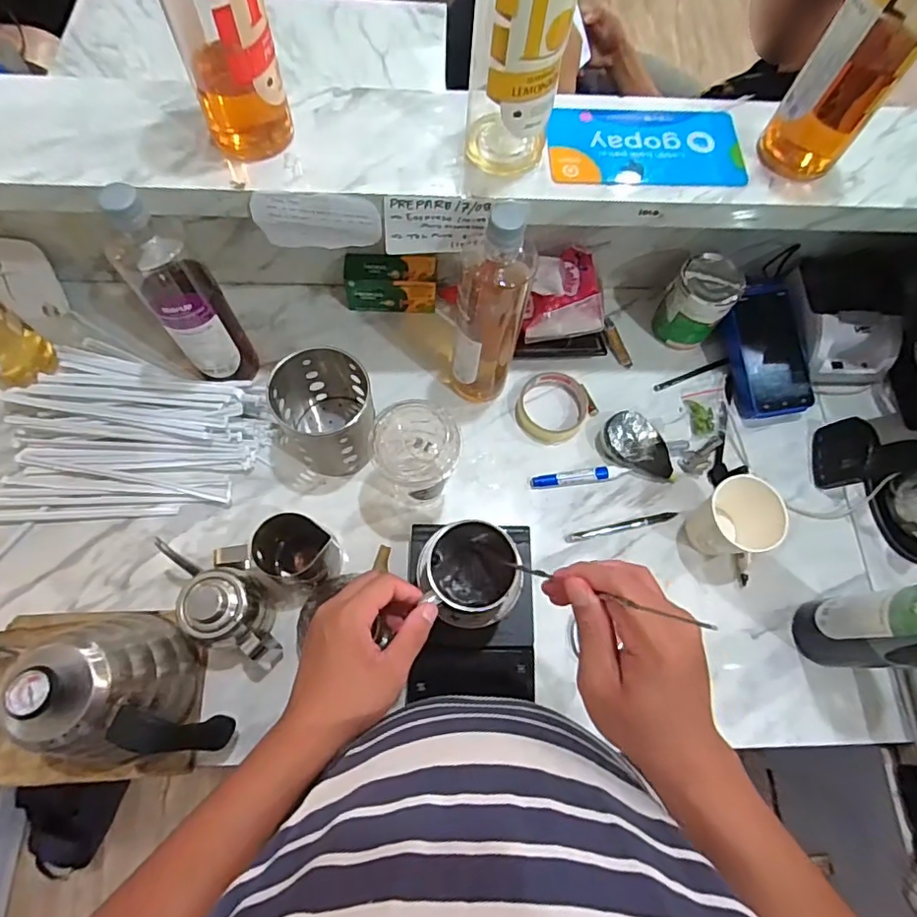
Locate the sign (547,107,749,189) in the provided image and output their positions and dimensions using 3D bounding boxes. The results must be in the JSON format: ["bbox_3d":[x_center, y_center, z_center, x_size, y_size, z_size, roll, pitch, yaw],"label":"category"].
[{"bbox_3d":[0.172,-0.288,0.507,0.178,0.008,0.106,-2,70,-4],"label":"sign"}]

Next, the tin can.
[{"bbox_3d":[0.296,-0.192,0.692,0.075,0.112,0.068,30,71,8],"label":"tin can"}]

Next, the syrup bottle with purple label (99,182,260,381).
[{"bbox_3d":[-0.278,-0.160,0.556,0.071,0.245,0.068,-26,73,-12],"label":"syrup bottle with purple label"}]

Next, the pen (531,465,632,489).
[{"bbox_3d":[0.145,0.021,0.653,0.116,0.010,0.016,-7,70,-6],"label":"pen"}]

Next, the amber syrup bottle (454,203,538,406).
[{"bbox_3d":[0.031,-0.144,0.574,0.073,0.263,0.069,8,69,0],"label":"amber syrup bottle"}]

